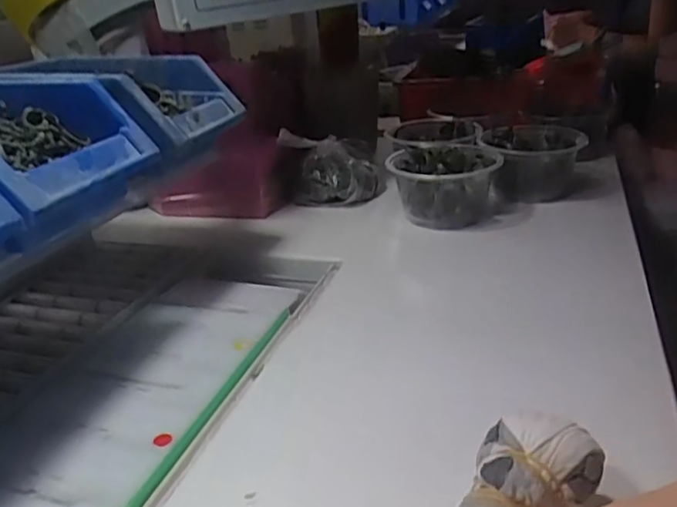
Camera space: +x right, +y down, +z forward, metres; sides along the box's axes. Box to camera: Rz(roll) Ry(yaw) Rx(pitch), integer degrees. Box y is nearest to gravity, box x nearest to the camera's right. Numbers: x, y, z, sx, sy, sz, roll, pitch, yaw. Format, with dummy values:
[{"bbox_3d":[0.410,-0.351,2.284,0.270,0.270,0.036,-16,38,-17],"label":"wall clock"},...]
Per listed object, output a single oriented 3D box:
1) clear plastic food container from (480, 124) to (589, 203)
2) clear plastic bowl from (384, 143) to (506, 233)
[{"bbox_3d":[0.216,-0.103,0.679,0.115,0.069,0.112,-1,26,9],"label":"clear plastic food container"},{"bbox_3d":[0.109,-0.070,0.628,0.107,0.066,0.107,-4,25,2],"label":"clear plastic bowl"}]

